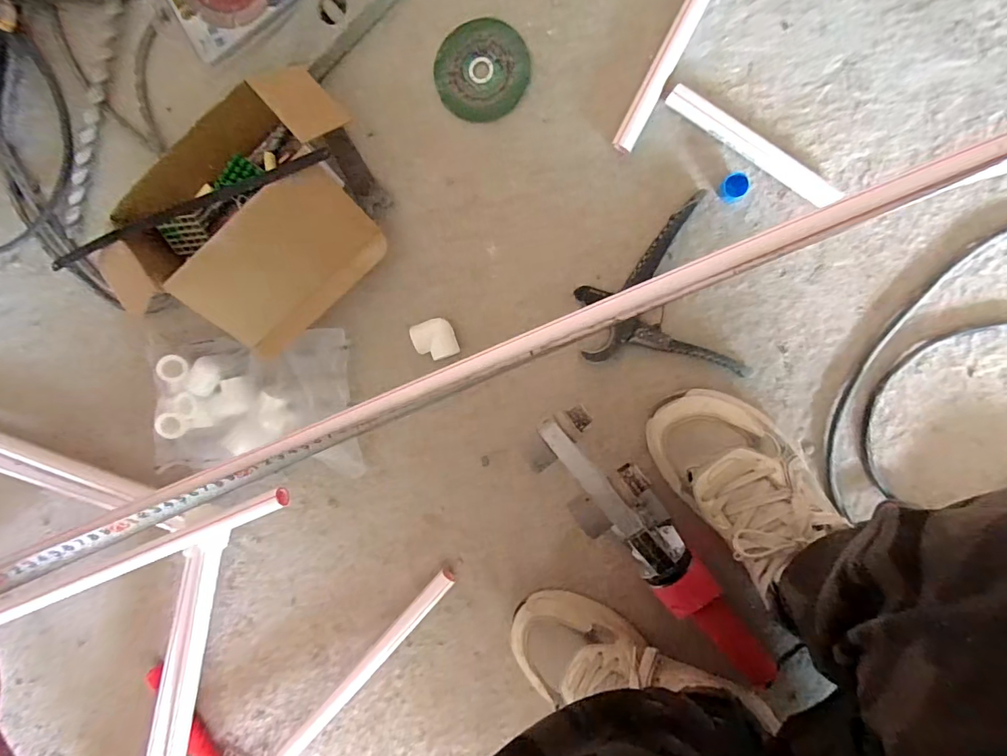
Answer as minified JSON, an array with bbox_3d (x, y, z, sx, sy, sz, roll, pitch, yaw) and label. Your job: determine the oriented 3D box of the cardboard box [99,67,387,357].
[{"bbox_3d":[-0.241,-0.146,0.464,0.269,0.092,0.196,-41,91,9],"label":"cardboard box"}]

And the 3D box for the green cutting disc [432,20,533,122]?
[{"bbox_3d":[-0.022,-0.309,0.474,0.092,0.007,0.092,-4,96,6],"label":"green cutting disc"}]

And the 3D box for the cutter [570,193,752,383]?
[{"bbox_3d":[0.148,-0.069,0.476,0.148,0.016,0.177,-19,94,8],"label":"cutter"}]

